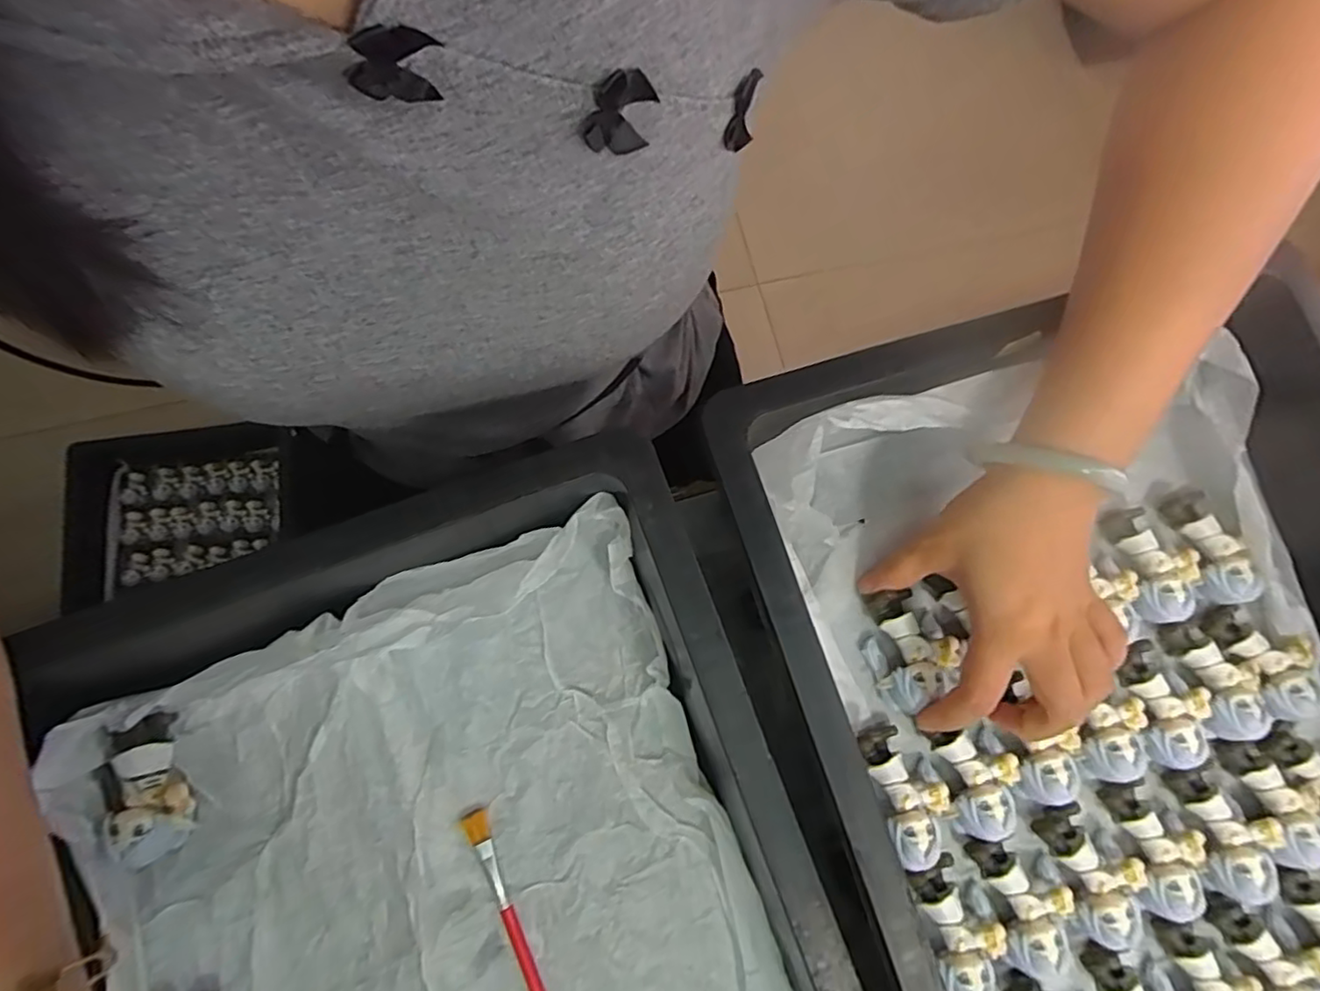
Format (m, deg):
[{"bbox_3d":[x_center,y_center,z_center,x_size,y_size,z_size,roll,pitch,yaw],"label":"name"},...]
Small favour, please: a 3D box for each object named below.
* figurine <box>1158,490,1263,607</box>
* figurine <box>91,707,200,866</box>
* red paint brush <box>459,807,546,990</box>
[{"bbox_3d":[0.301,0.029,0.346,0.024,0.019,0.061,-13,65,-3],"label":"figurine"},{"bbox_3d":[-0.233,0.133,0.284,0.035,0.024,0.059,-30,80,-6],"label":"figurine"},{"bbox_3d":[-0.059,0.227,0.289,0.011,0.005,0.164,-24,80,-5],"label":"red paint brush"}]

